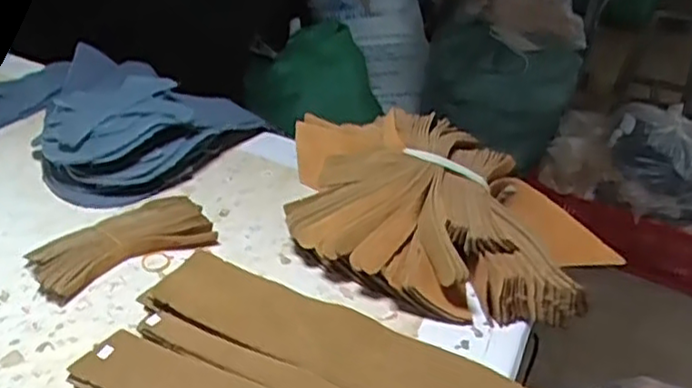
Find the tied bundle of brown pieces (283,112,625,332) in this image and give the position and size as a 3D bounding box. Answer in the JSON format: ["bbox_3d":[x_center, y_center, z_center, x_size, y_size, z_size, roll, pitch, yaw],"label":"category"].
[{"bbox_3d":[0.076,0.000,0.546,0.241,0.067,0.215,7,32,0],"label":"tied bundle of brown pieces"}]

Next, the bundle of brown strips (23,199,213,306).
[{"bbox_3d":[-0.161,0.037,0.498,0.128,0.018,0.054,-21,42,-37],"label":"bundle of brown strips"}]

